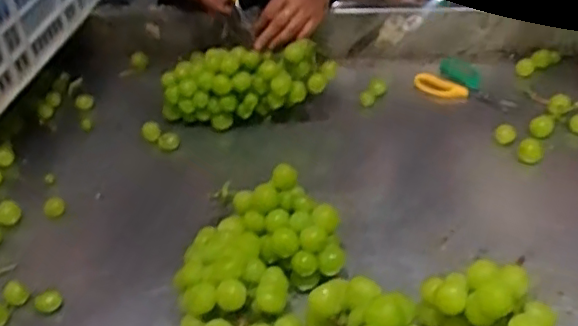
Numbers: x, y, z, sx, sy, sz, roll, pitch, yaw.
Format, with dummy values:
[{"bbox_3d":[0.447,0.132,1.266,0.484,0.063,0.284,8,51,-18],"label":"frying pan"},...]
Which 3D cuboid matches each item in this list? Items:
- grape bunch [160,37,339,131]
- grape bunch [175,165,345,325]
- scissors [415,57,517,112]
[{"bbox_3d":[-0.058,-0.109,0.841,0.235,0.087,0.080,-3,39,1],"label":"grape bunch"},{"bbox_3d":[-0.024,0.100,0.607,0.132,0.082,0.204,14,43,21],"label":"grape bunch"},{"bbox_3d":[0.258,-0.113,0.875,0.140,0.018,0.089,22,46,28],"label":"scissors"}]

